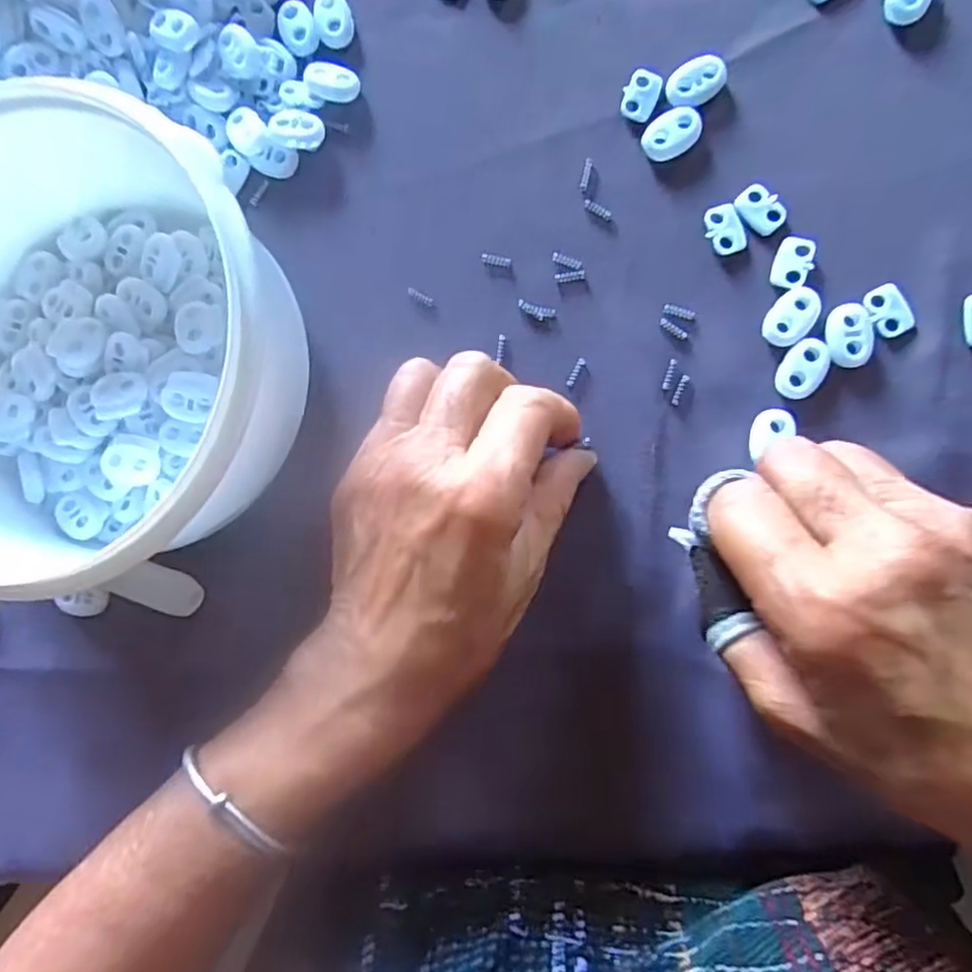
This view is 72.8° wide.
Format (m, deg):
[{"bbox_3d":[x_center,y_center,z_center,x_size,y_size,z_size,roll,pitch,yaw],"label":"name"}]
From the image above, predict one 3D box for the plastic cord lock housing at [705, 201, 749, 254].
[{"bbox_3d":[0.090,-0.097,0.247,0.013,0.004,0.019,-17,87,7],"label":"plastic cord lock housing"}]

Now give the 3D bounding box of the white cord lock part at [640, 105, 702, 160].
[{"bbox_3d":[0.071,-0.134,0.250,0.022,0.005,0.017,-26,86,6],"label":"white cord lock part"}]

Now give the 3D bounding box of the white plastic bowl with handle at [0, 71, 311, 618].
[{"bbox_3d":[-0.146,-0.046,0.244,0.158,0.074,0.189,-6,88,7],"label":"white plastic bowl with handle"}]

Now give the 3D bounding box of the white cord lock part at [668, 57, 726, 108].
[{"bbox_3d":[0.080,-0.152,0.249,0.022,0.005,0.016,-23,86,7],"label":"white cord lock part"}]

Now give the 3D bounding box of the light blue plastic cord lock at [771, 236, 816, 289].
[{"bbox_3d":[0.114,-0.083,0.244,0.013,0.004,0.020,11,90,8],"label":"light blue plastic cord lock"}]

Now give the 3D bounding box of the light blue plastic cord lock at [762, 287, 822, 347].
[{"bbox_3d":[0.112,-0.062,0.242,0.016,0.004,0.023,34,93,7],"label":"light blue plastic cord lock"}]

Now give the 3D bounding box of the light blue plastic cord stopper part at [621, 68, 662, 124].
[{"bbox_3d":[0.060,-0.150,0.253,0.013,0.004,0.019,23,92,7],"label":"light blue plastic cord stopper part"}]

